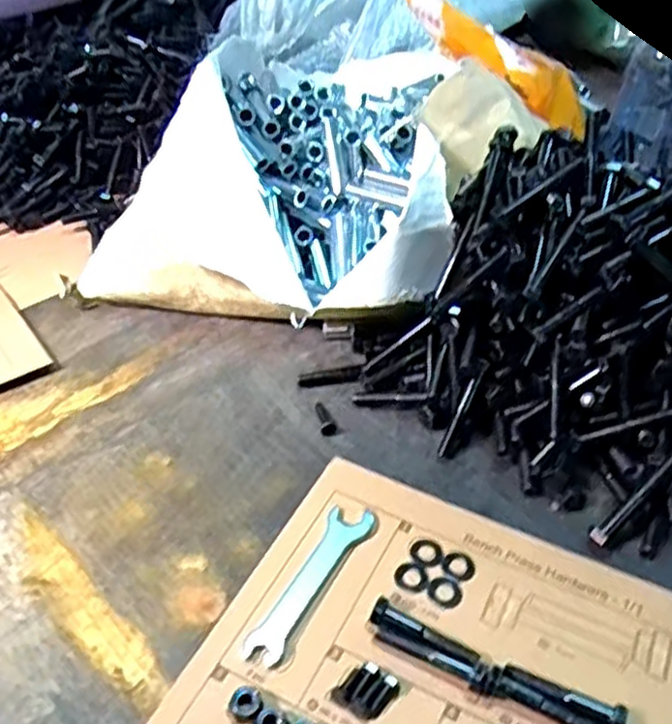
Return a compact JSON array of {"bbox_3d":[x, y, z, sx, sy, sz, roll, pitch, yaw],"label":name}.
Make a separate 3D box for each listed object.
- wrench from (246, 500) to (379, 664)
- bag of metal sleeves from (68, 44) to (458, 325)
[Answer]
[{"bbox_3d":[-0.015,0.125,0.435,0.025,0.005,0.114,22,44,22],"label":"wrench"},{"bbox_3d":[-0.027,-0.145,0.643,0.289,0.157,0.259,16,41,16],"label":"bag of metal sleeves"}]

